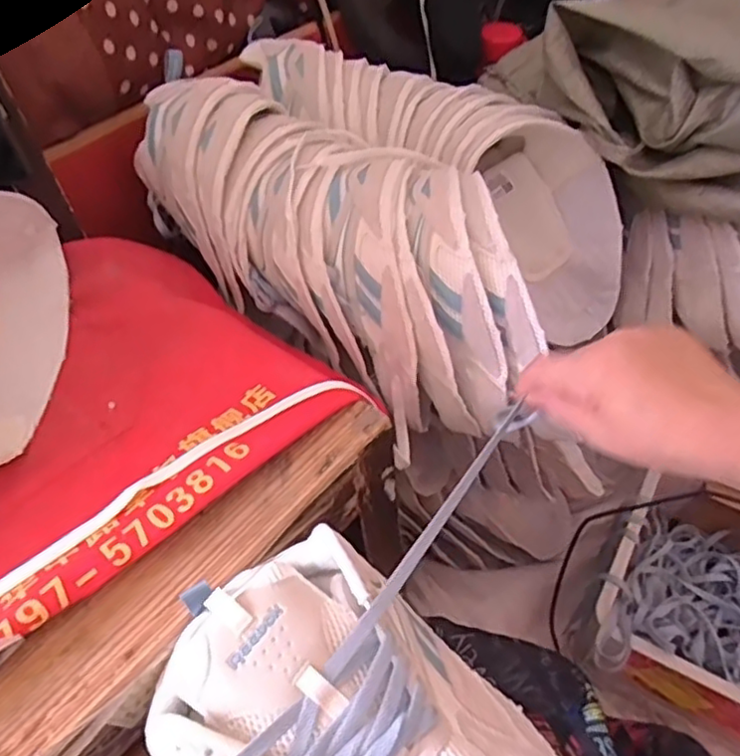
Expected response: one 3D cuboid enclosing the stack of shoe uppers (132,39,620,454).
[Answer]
[{"bbox_3d":[0.028,-0.159,0.616,0.381,0.208,0.314,34,59,27],"label":"stack of shoe uppers"}]

